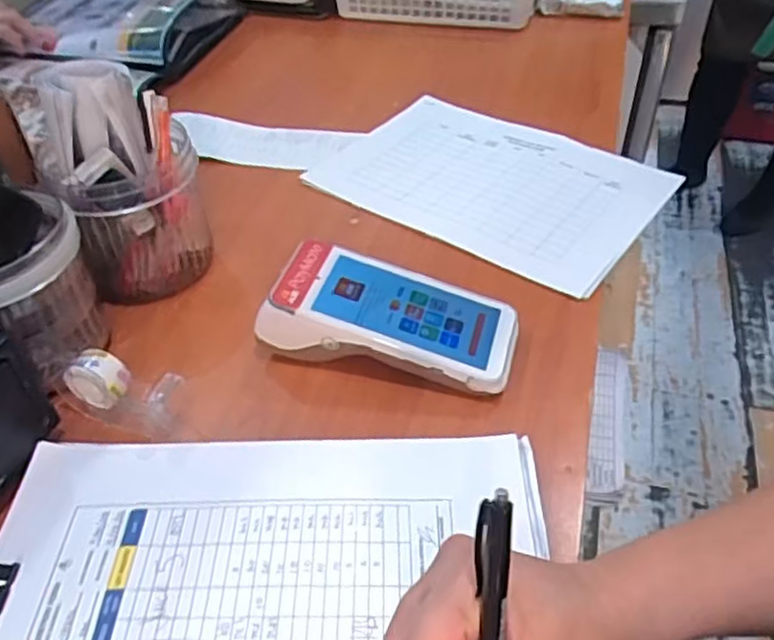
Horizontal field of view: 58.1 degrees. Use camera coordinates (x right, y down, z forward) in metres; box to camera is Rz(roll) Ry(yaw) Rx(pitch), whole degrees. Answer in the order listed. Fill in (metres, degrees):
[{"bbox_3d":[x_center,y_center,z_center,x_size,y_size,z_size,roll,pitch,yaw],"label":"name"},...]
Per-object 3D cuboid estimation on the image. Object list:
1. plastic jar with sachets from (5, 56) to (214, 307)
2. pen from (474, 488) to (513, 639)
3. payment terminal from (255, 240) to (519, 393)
[{"bbox_3d":[-0.199,-0.104,0.531,0.107,0.155,0.099,-1,44,1],"label":"plastic jar with sachets"},{"bbox_3d":[0.042,0.124,0.282,0.012,0.127,0.009,0,19,2],"label":"pen"},{"bbox_3d":[0.004,-0.002,0.490,0.172,0.055,0.082,8,45,10],"label":"payment terminal"}]

